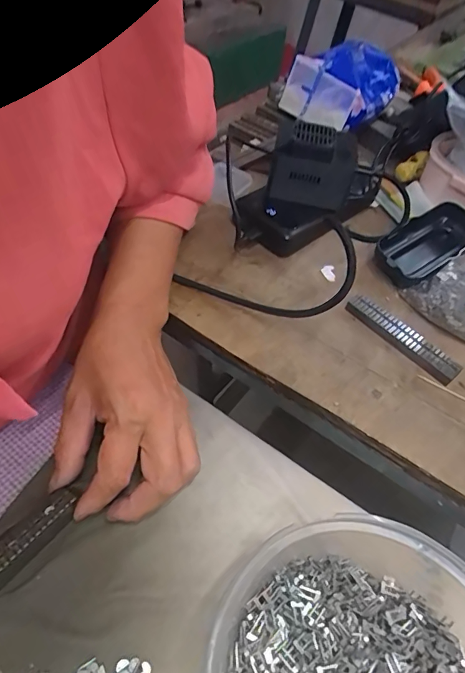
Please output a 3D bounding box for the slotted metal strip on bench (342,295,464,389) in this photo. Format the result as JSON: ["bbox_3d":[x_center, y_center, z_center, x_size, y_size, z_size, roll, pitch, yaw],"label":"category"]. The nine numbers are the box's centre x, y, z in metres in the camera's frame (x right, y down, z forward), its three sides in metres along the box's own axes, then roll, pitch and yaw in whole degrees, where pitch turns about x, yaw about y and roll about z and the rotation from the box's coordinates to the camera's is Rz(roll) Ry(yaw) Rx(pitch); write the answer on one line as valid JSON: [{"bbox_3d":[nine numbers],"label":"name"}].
[{"bbox_3d":[0.133,0.000,0.350,0.017,0.013,0.098,-32,62,-29],"label":"slotted metal strip on bench"}]

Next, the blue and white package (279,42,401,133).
[{"bbox_3d":[0.130,-0.297,0.508,0.092,0.055,0.131,34,54,19],"label":"blue and white package"}]

